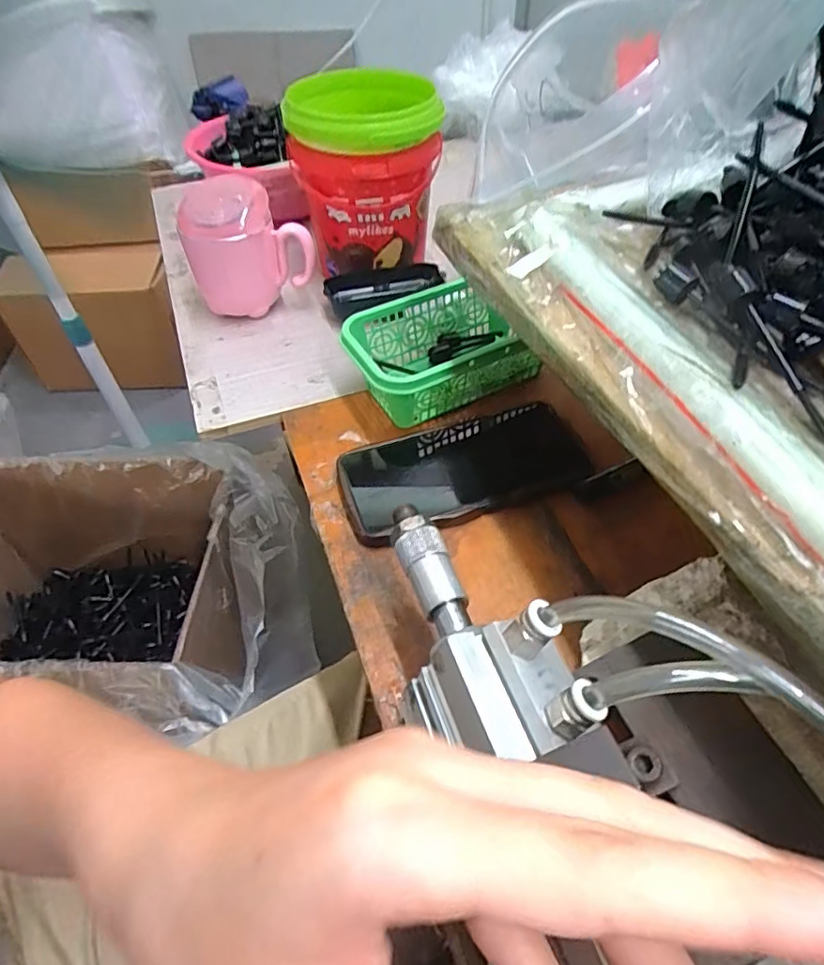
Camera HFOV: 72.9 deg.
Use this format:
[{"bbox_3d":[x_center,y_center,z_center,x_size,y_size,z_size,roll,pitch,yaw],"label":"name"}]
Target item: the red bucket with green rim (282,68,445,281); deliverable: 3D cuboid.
[{"bbox_3d":[-0.044,-0.284,0.516,0.127,0.130,0.123,-10,50,-7],"label":"red bucket with green rim"}]

